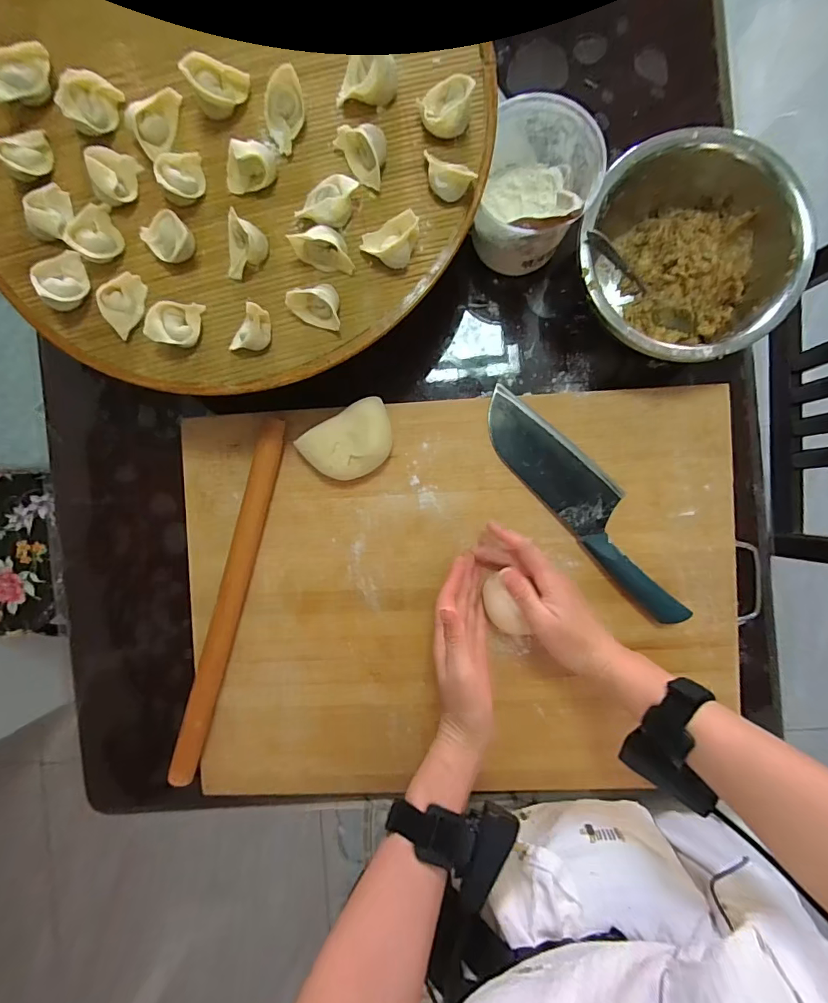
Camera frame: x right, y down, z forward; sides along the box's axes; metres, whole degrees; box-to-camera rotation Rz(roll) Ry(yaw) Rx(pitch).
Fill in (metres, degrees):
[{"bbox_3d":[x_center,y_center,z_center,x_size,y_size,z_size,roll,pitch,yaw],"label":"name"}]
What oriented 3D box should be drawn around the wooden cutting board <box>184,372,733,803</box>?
[{"bbox_3d":[0.047,0.099,0.477,0.554,0.021,0.397,-4,91,2],"label":"wooden cutting board"}]

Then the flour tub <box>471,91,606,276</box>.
[{"bbox_3d":[0.114,-0.283,0.437,0.092,0.111,0.110,14,92,2],"label":"flour tub"}]

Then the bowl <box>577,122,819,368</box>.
[{"bbox_3d":[0.247,-0.224,0.448,0.186,0.107,0.185,0,91,2],"label":"bowl"}]

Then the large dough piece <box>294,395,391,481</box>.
[{"bbox_3d":[-0.060,-0.057,0.460,0.090,0.038,0.063,-35,90,3],"label":"large dough piece"}]

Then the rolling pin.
[{"bbox_3d":[-0.192,0.105,0.473,0.027,0.024,0.382,16,92,2],"label":"rolling pin"}]

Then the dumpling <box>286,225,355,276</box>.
[{"bbox_3d":[-0.071,-0.200,0.362,0.050,0.023,0.025,20,92,2],"label":"dumpling"}]

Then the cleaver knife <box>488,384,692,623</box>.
[{"bbox_3d":[0.175,0.003,0.465,0.063,0.014,0.284,-43,89,3],"label":"cleaver knife"}]

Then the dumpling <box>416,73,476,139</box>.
[{"bbox_3d":[0.026,-0.307,0.356,0.040,0.029,0.032,-18,90,3],"label":"dumpling"}]

